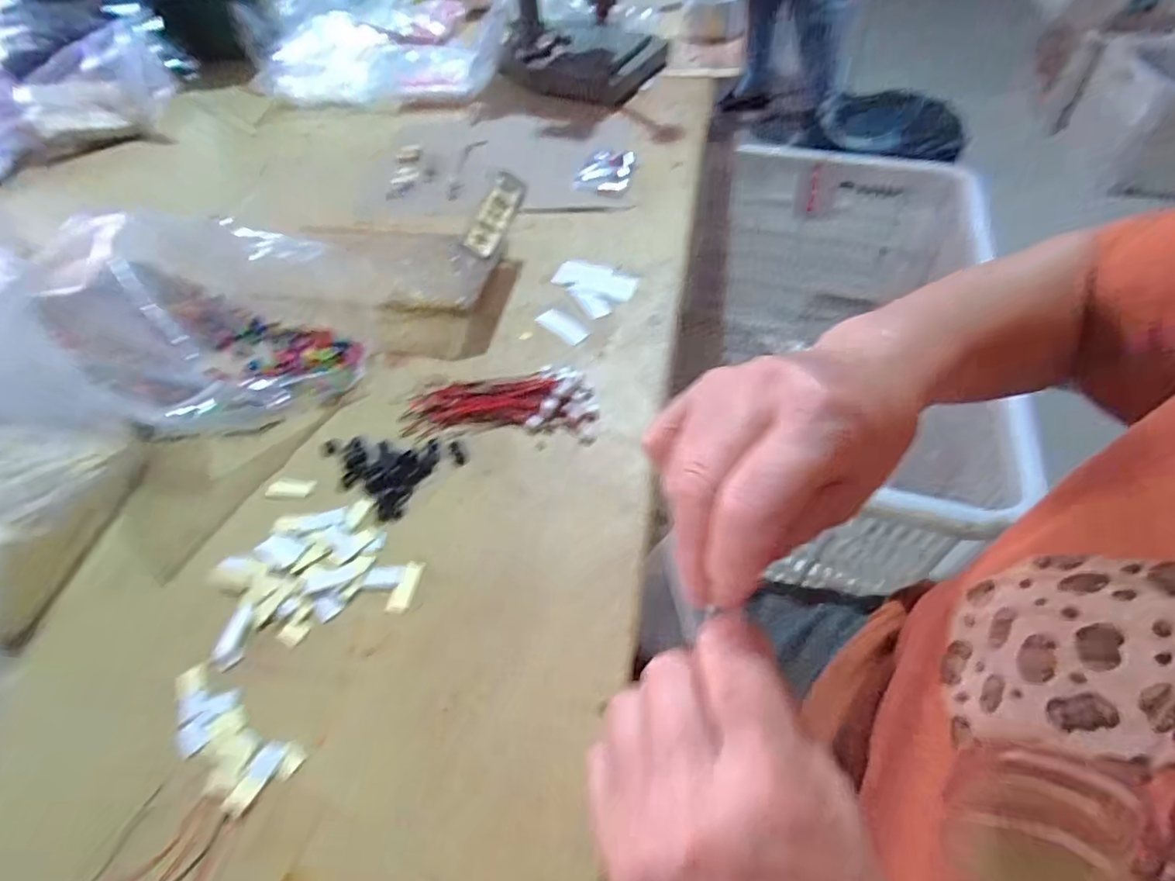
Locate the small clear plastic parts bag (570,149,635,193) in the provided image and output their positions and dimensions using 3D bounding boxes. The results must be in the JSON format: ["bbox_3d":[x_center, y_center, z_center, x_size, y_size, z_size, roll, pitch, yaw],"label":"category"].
[{"bbox_3d":[0.020,-0.289,0.617,0.056,0.008,0.080,12,53,11],"label":"small clear plastic parts bag"}]

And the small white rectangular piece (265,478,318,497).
[{"bbox_3d":[-0.193,0.030,0.374,0.030,0.004,0.013,1,52,3],"label":"small white rectangular piece"}]

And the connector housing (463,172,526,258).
[{"bbox_3d":[-0.075,-0.184,0.470,0.026,0.012,0.113,8,52,8],"label":"connector housing"}]

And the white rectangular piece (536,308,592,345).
[{"bbox_3d":[-0.020,-0.093,0.470,0.046,0.004,0.021,37,61,27],"label":"white rectangular piece"}]

